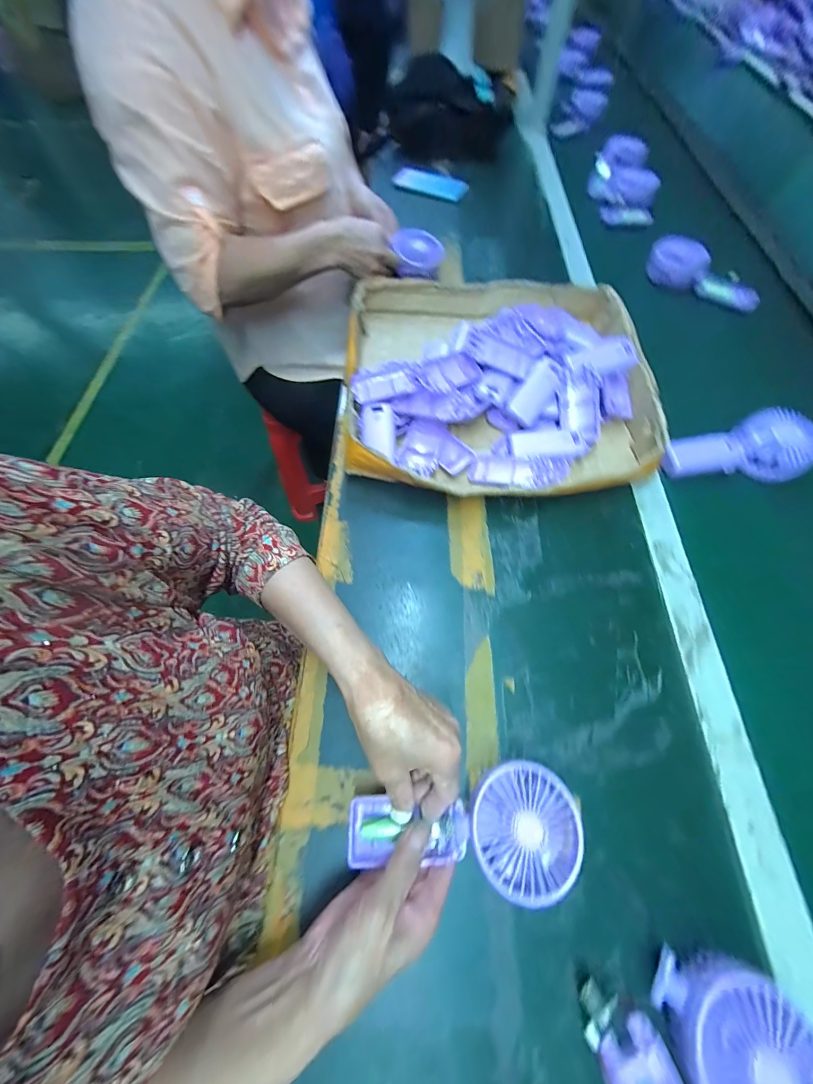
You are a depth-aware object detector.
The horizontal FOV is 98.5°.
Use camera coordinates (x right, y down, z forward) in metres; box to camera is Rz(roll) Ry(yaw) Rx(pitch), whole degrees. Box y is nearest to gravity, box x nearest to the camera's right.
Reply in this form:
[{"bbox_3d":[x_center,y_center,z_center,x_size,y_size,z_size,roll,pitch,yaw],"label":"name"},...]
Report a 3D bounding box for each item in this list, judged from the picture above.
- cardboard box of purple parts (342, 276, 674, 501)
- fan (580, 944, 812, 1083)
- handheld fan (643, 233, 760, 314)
[{"bbox_3d":[0.123,-0.235,0.497,0.395,0.073,0.399,-1,64,0],"label":"cardboard box of purple parts"},{"bbox_3d":[0.204,0.352,0.233,0.135,0.040,0.116,-21,66,-9],"label":"fan"},{"bbox_3d":[0.539,-0.485,0.631,0.199,0.062,0.041,32,69,14],"label":"handheld fan"}]

